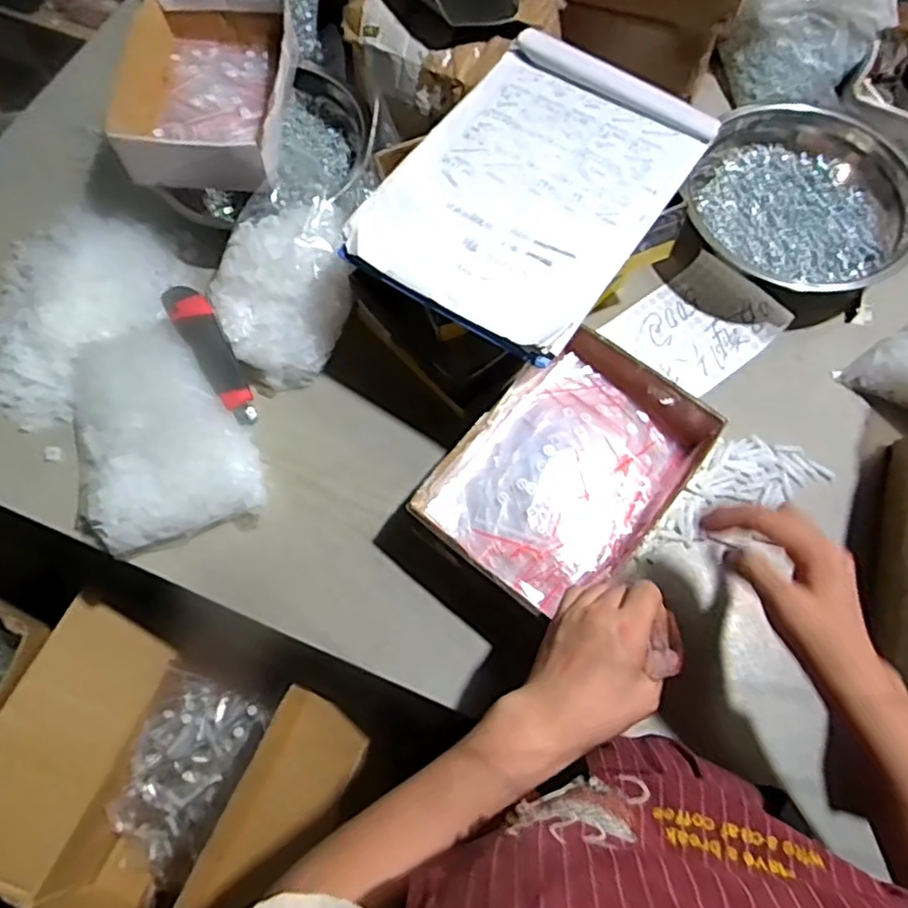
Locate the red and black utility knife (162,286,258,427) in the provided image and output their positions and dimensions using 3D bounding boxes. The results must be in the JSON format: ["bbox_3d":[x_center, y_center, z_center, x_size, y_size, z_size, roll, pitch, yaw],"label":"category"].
[{"bbox_3d":[-0.235,-0.100,0.641,0.037,0.021,0.156,-29,84,-10],"label":"red and black utility knife"}]

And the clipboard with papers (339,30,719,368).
[{"bbox_3d":[0.068,-0.240,0.582,0.218,0.019,0.300,31,72,13],"label":"clipboard with papers"}]

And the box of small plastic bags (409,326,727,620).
[{"bbox_3d":[0.103,0.019,0.614,0.179,0.069,0.254,38,73,15],"label":"box of small plastic bags"}]

